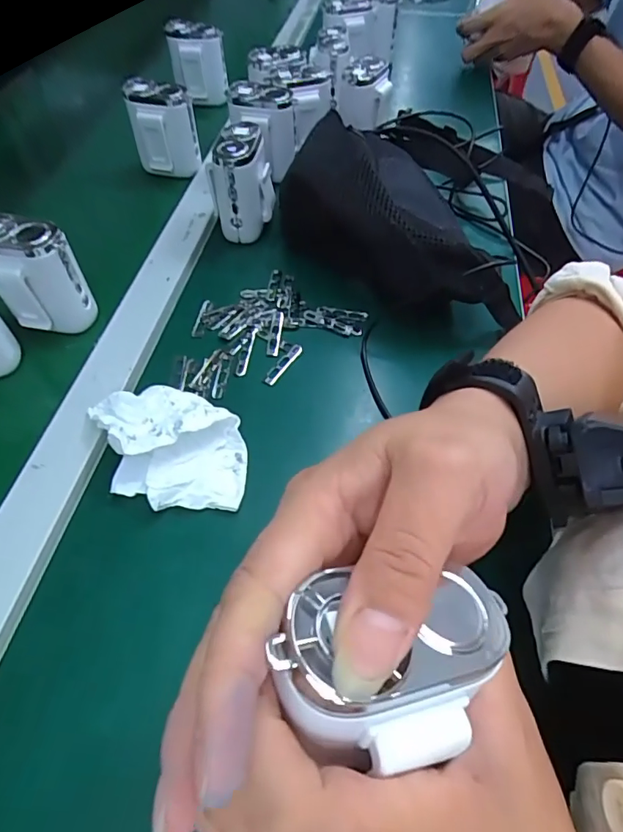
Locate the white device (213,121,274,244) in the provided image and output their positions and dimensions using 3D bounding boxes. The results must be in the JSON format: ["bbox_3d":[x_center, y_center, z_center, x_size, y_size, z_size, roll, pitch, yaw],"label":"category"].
[{"bbox_3d":[-0.063,-0.215,0.455,0.052,0.083,0.060,-4,54,-3],"label":"white device"}]

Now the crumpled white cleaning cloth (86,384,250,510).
[{"bbox_3d":[-0.091,0.016,0.321,0.084,0.025,0.106,-19,56,-14],"label":"crumpled white cleaning cloth"}]

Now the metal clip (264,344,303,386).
[{"bbox_3d":[-0.022,-0.040,0.379,0.010,0.006,0.042,29,58,18],"label":"metal clip"}]

